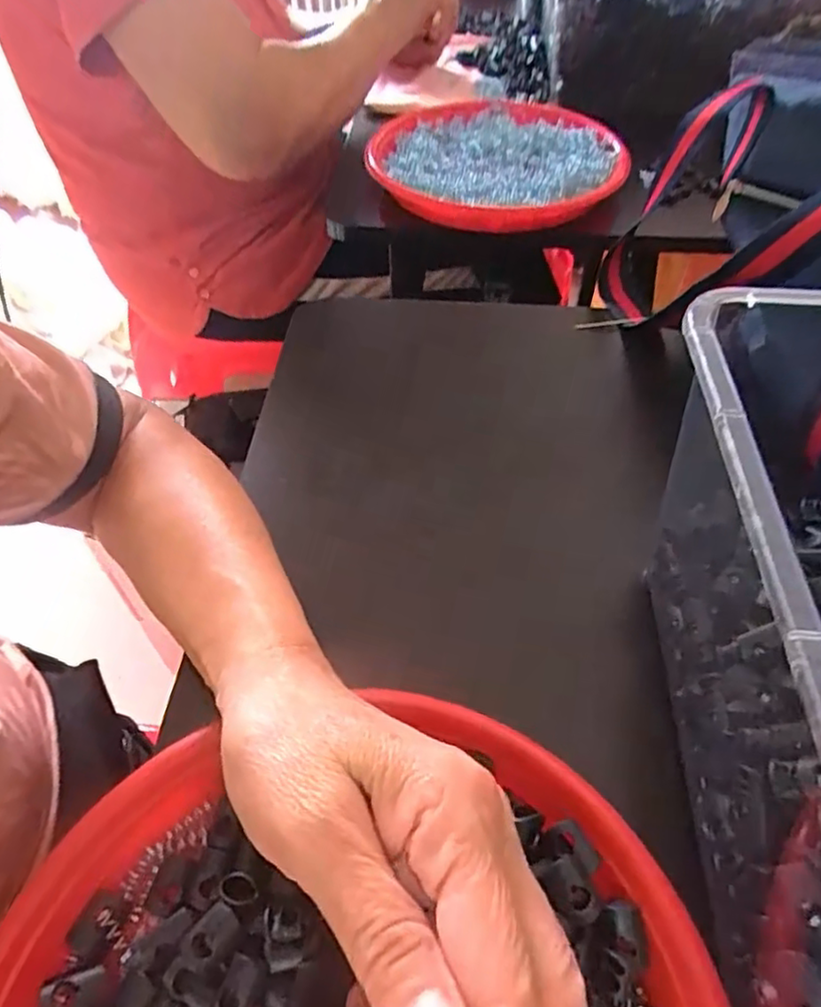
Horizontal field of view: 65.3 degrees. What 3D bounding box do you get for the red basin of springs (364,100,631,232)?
[{"bbox_3d":[0.082,-0.348,0.640,0.236,0.035,0.268,-2,50,-1],"label":"red basin of springs"}]

